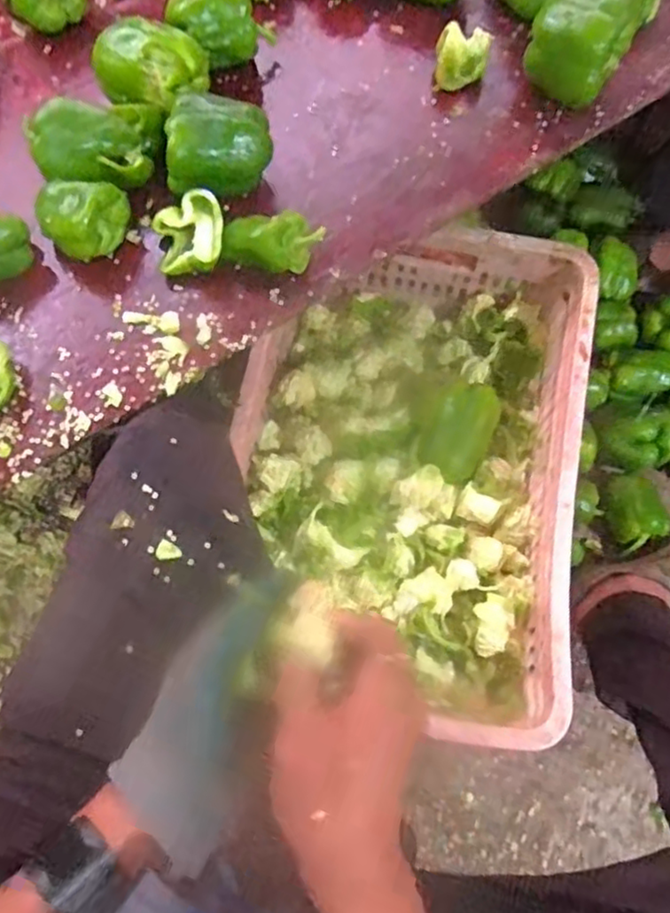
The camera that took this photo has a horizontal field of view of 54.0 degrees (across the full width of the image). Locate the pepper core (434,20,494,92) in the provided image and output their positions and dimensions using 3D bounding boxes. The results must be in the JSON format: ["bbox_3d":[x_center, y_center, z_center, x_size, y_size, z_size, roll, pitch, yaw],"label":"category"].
[{"bbox_3d":[0.132,-0.413,0.682,0.053,0.049,0.033,5,70,2],"label":"pepper core"}]

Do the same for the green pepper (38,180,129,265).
[{"bbox_3d":[-0.226,-0.214,0.598,0.079,0.058,0.059,-36,74,-13],"label":"green pepper"}]

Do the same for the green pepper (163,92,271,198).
[{"bbox_3d":[-0.109,-0.279,0.612,0.099,0.081,0.070,-7,70,-3],"label":"green pepper"}]

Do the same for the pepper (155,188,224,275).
[{"bbox_3d":[-0.131,-0.201,0.601,0.064,0.037,0.076,-9,70,-4],"label":"pepper"}]

